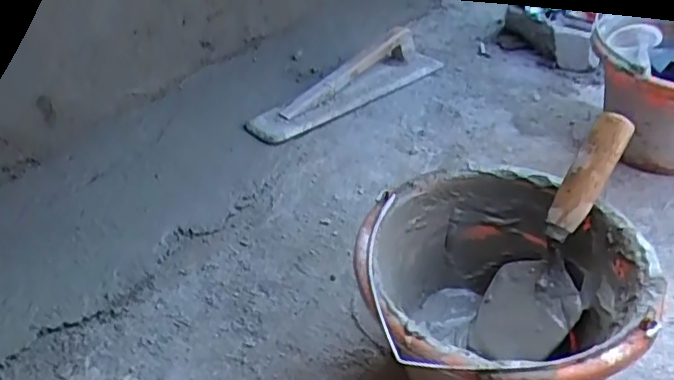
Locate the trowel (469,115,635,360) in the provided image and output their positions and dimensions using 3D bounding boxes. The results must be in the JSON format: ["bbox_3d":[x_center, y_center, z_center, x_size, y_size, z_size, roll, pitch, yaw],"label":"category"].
[{"bbox_3d":[0.209,0.051,0.583,0.086,0.254,0.050,28,18,31],"label":"trowel"}]

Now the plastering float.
[{"bbox_3d":[0.027,-0.191,1.057,0.123,0.068,0.400,27,45,30],"label":"plastering float"}]

